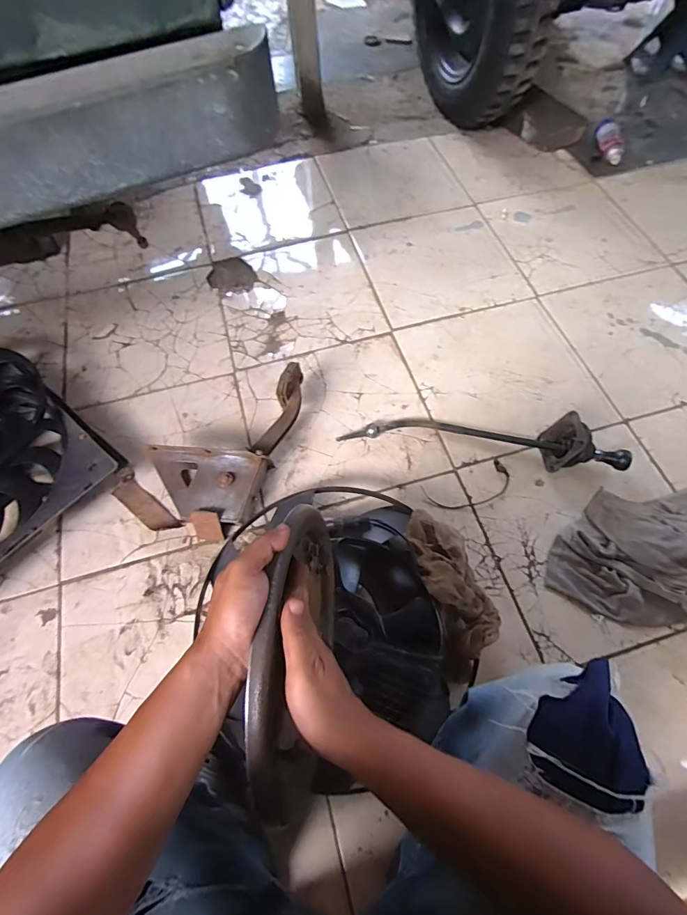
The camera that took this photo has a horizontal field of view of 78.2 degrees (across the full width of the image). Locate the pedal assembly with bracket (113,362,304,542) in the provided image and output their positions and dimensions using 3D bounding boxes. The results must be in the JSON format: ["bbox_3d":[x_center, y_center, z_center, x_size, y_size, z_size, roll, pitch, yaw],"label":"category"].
[{"bbox_3d":[-0.277,-0.037,0.889,0.286,0.093,0.389,17,68,11],"label":"pedal assembly with bracket"}]

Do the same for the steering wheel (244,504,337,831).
[{"bbox_3d":[-0.045,0.209,0.447,0.035,0.264,0.295,5,66,6],"label":"steering wheel"}]

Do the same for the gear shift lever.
[{"bbox_3d":[0.291,-0.051,0.889,0.594,0.093,0.112,7,66,7],"label":"gear shift lever"}]

